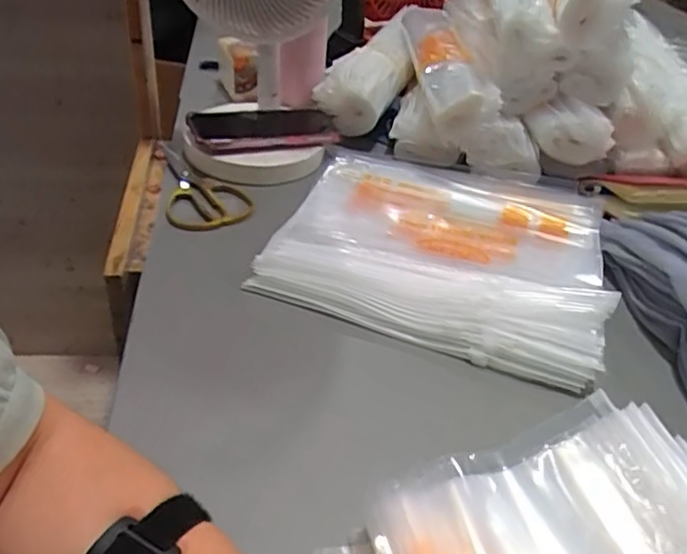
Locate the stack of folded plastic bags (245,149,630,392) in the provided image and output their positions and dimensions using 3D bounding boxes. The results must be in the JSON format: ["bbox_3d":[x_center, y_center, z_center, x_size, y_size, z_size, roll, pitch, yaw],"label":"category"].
[{"bbox_3d":[0.100,-0.043,0.606,0.299,0.054,0.291,17,39,12],"label":"stack of folded plastic bags"}]

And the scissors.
[{"bbox_3d":[-0.162,-0.112,0.685,0.088,0.012,0.202,-9,41,-19],"label":"scissors"}]

